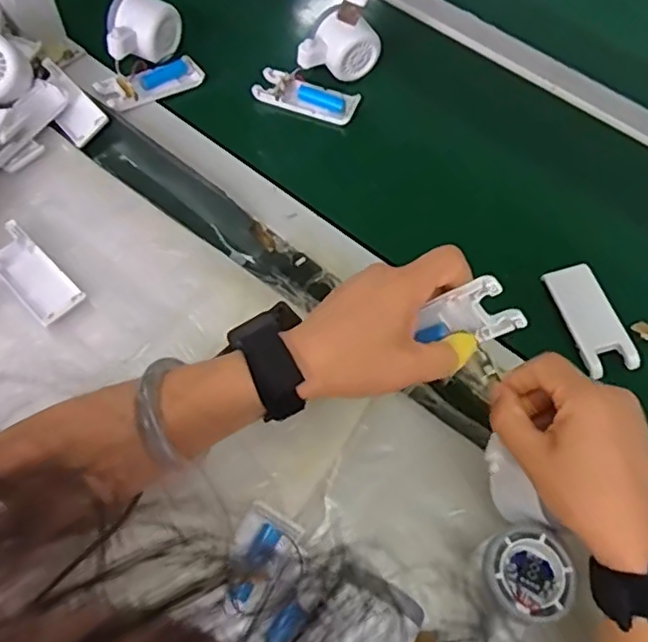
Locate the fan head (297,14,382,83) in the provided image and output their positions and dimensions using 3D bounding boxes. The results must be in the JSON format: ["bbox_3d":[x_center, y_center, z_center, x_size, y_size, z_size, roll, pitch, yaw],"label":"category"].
[{"bbox_3d":[0.017,-0.278,0.631,0.082,0.058,0.047,6,60,0],"label":"fan head"}]

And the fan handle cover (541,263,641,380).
[{"bbox_3d":[0.219,-0.003,0.514,0.039,0.007,0.100,-27,58,19],"label":"fan handle cover"}]

